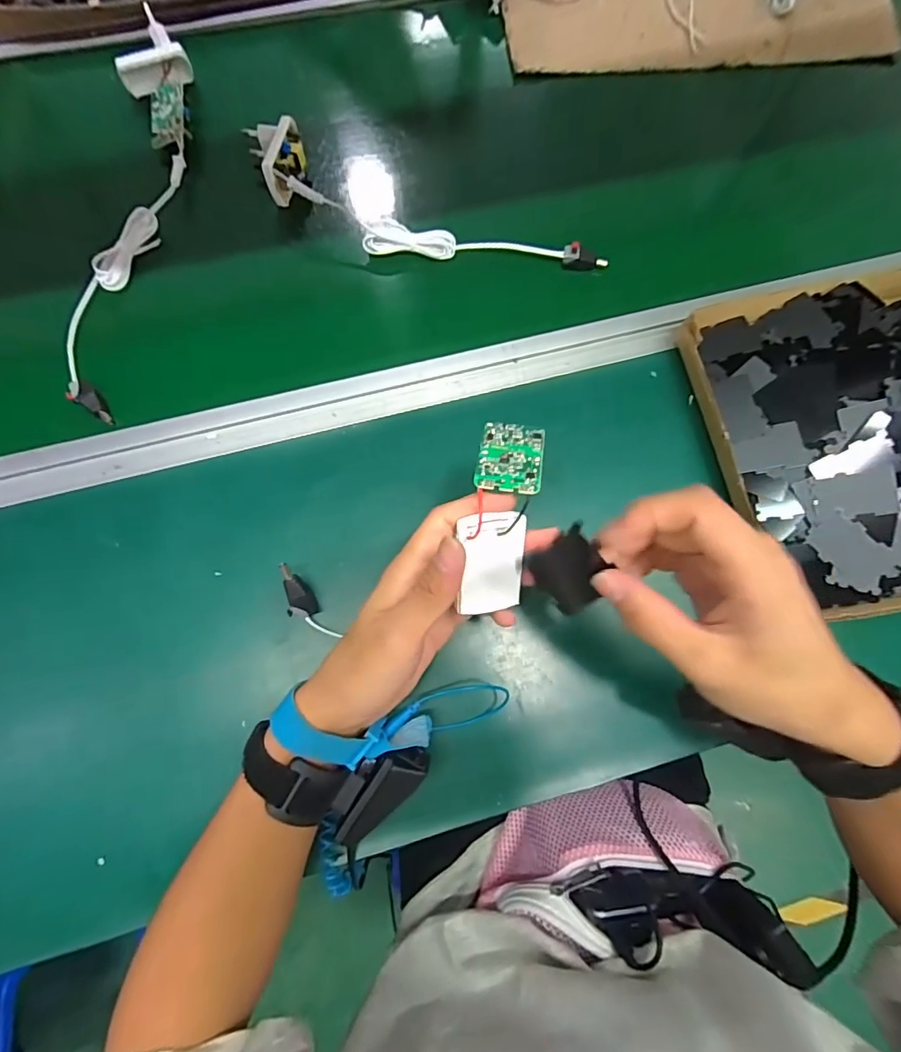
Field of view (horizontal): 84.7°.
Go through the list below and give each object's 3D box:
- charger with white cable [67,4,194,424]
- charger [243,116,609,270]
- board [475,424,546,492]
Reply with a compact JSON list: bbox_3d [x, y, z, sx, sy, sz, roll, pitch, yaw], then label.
[{"bbox_3d":[-0.268,-0.265,0.410,0.066,0.021,0.367,2,78,-1],"label":"charger with white cable"},{"bbox_3d":[-0.029,-0.263,0.423,0.321,0.037,0.070,22,78,3],"label":"charger"},{"bbox_3d":[0.034,-0.038,0.273,0.035,0.004,0.053,7,50,7],"label":"board"}]

